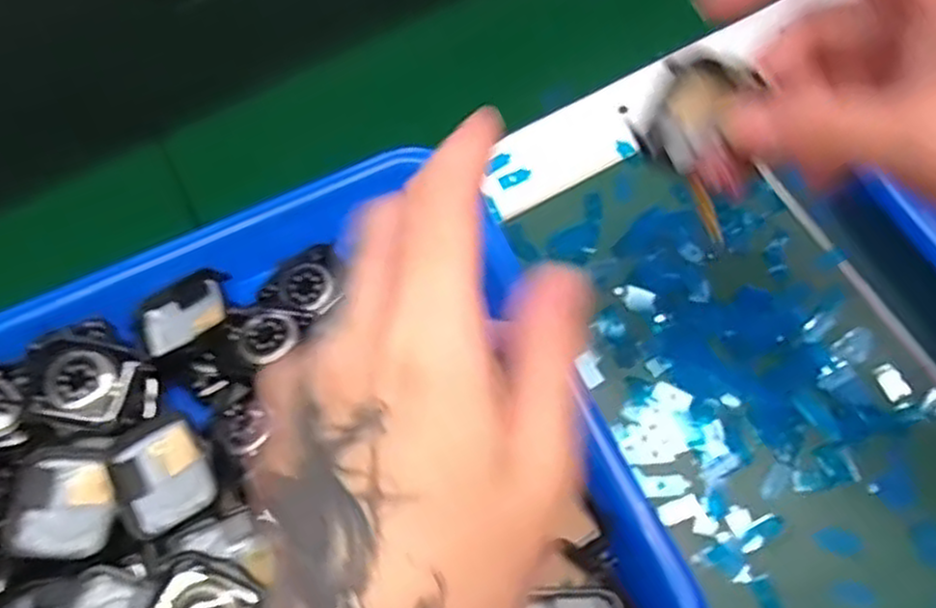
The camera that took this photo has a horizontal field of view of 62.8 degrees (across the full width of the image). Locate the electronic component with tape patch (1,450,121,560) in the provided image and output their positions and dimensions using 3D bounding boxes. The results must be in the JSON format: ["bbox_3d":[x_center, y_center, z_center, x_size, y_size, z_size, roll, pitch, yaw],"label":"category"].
[{"bbox_3d":[-0.156,0.078,0.298,0.041,0.012,0.040,-1,67,4],"label":"electronic component with tape patch"}]

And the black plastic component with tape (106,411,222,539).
[{"bbox_3d":[-0.120,0.067,0.301,0.035,0.010,0.041,-32,68,-10],"label":"black plastic component with tape"}]

